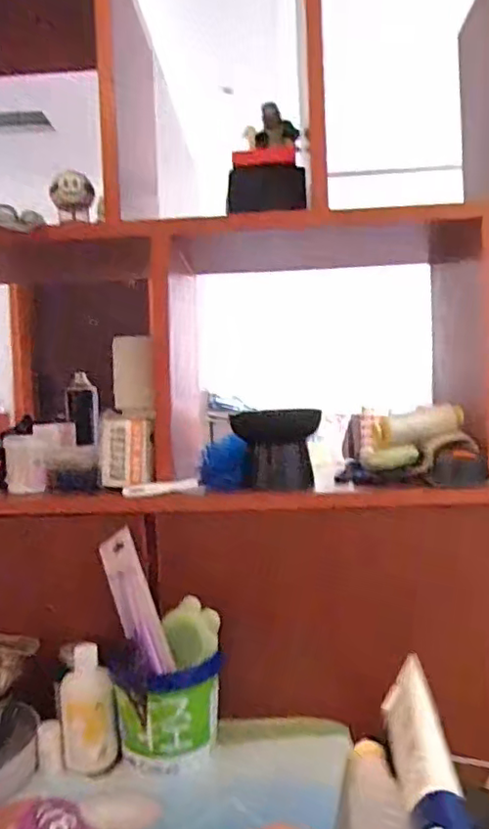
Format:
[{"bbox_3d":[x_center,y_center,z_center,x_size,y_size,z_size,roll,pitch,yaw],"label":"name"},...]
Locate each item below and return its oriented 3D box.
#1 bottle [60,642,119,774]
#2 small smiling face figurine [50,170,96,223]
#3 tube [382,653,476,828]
[{"bbox_3d":[-0.186,0.349,0.709,0.059,0.135,0.035,-3,2,-21],"label":"bottle"},{"bbox_3d":[-0.251,-0.318,0.871,0.059,0.059,0.047,-3,2,-16],"label":"small smiling face figurine"},{"bbox_3d":[0.118,0.237,0.382,0.033,0.041,0.183,-2,17,4],"label":"tube"}]

